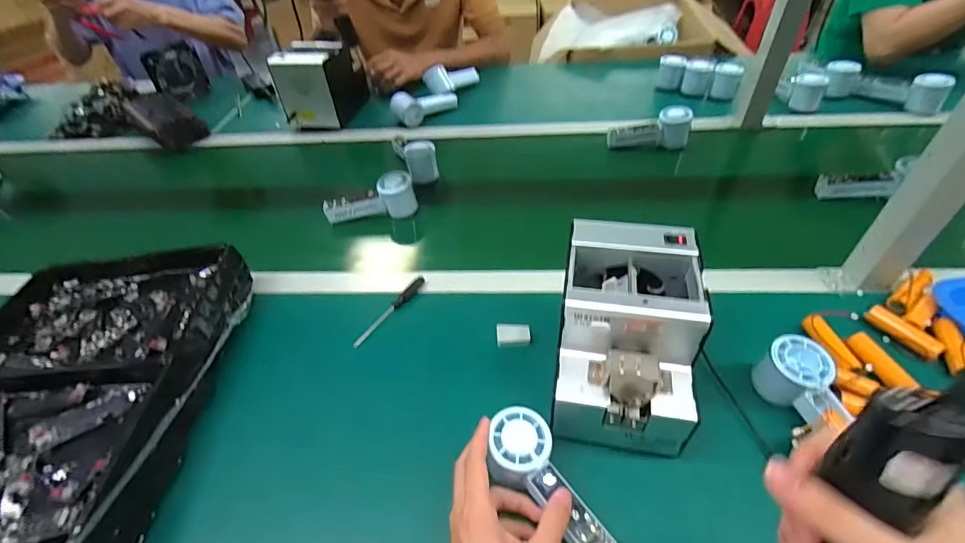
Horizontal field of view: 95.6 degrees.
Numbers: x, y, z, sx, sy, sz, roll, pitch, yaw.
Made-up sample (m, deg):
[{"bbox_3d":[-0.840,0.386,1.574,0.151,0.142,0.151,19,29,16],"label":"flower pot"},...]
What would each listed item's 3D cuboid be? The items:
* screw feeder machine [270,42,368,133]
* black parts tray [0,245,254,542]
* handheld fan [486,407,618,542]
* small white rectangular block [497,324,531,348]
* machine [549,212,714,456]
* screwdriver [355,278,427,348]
[{"bbox_3d":[-0.358,-0.434,1.001,0.127,0.146,0.195,7,46,12],"label":"screw feeder machine"},{"bbox_3d":[-0.455,0.119,0.481,0.290,0.057,0.376,-3,45,2],"label":"black parts tray"},{"bbox_3d":[0.060,0.192,0.382,0.059,0.034,0.150,-30,62,-23],"label":"handheld fan"},{"bbox_3d":[0.038,0.078,0.532,0.040,0.015,0.024,0,45,5],"label":"small white rectangular block"},{"bbox_3d":[0.143,0.060,0.447,0.127,0.128,0.184,6,46,11],"label":"machine"},{"bbox_3d":[-0.123,0.052,0.586,0.016,0.018,0.130,28,54,29],"label":"screwdriver"}]

